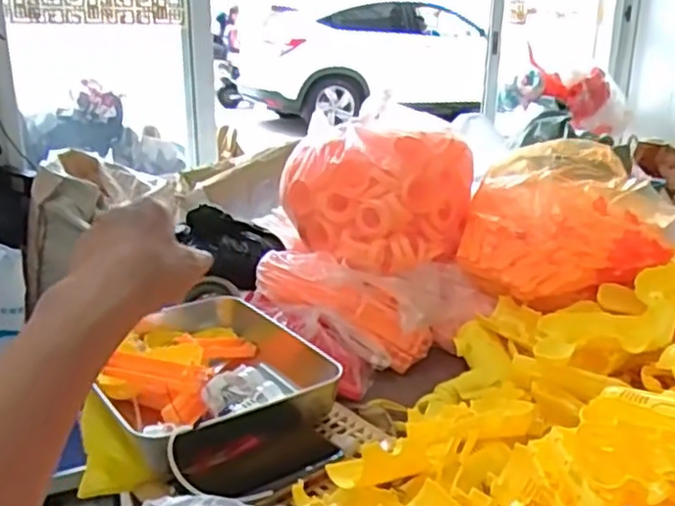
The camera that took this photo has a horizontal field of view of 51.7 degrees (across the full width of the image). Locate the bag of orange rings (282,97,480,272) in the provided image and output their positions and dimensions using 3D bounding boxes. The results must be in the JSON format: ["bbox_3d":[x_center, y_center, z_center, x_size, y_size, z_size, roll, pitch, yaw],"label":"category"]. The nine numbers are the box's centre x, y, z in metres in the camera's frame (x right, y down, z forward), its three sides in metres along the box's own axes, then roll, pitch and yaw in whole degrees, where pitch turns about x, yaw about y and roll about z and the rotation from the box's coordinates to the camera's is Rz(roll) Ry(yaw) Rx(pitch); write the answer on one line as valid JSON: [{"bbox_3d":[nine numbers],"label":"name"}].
[{"bbox_3d":[0.066,-0.112,1.117,0.267,0.191,0.253,-7,20,-20],"label":"bag of orange rings"}]

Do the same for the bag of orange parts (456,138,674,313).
[{"bbox_3d":[0.330,-0.044,1.016,0.283,0.176,0.226,8,20,21],"label":"bag of orange parts"}]

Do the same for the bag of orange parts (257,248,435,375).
[{"bbox_3d":[0.010,0.071,0.983,0.266,0.083,0.119,28,23,3],"label":"bag of orange parts"}]

